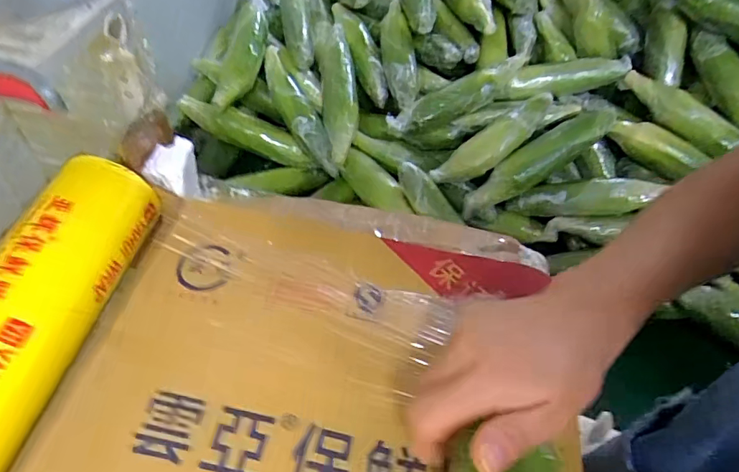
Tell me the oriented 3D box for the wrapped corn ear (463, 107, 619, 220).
[{"bbox_3d":[0.262,-0.119,0.748,0.292,0.046,0.054,-34,56,-10],"label":"wrapped corn ear"}]

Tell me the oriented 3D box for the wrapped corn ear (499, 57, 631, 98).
[{"bbox_3d":[0.309,-0.254,0.797,0.212,0.056,0.041,-2,50,-7],"label":"wrapped corn ear"}]

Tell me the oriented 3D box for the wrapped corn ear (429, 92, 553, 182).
[{"bbox_3d":[0.187,-0.144,0.724,0.223,0.044,0.048,-36,56,-9],"label":"wrapped corn ear"}]

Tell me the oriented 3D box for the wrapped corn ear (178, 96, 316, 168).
[{"bbox_3d":[-0.196,-0.167,0.795,0.227,0.053,0.054,23,49,-10],"label":"wrapped corn ear"}]

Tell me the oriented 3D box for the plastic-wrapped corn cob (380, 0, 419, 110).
[{"bbox_3d":[0.049,-0.298,0.813,0.054,0.040,0.240,-3,64,-3],"label":"plastic-wrapped corn cob"}]

